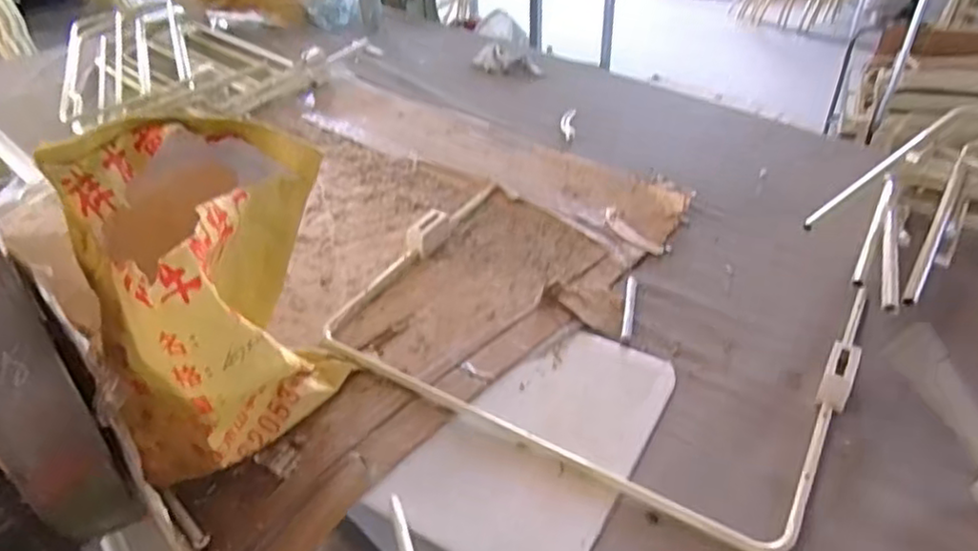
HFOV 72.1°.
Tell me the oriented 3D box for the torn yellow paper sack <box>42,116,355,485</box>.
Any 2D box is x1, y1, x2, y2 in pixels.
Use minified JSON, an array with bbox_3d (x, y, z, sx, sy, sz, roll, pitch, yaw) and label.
[{"bbox_3d":[-0.314,0.030,0.769,0.205,0.373,0.256,13,40,18],"label":"torn yellow paper sack"}]

